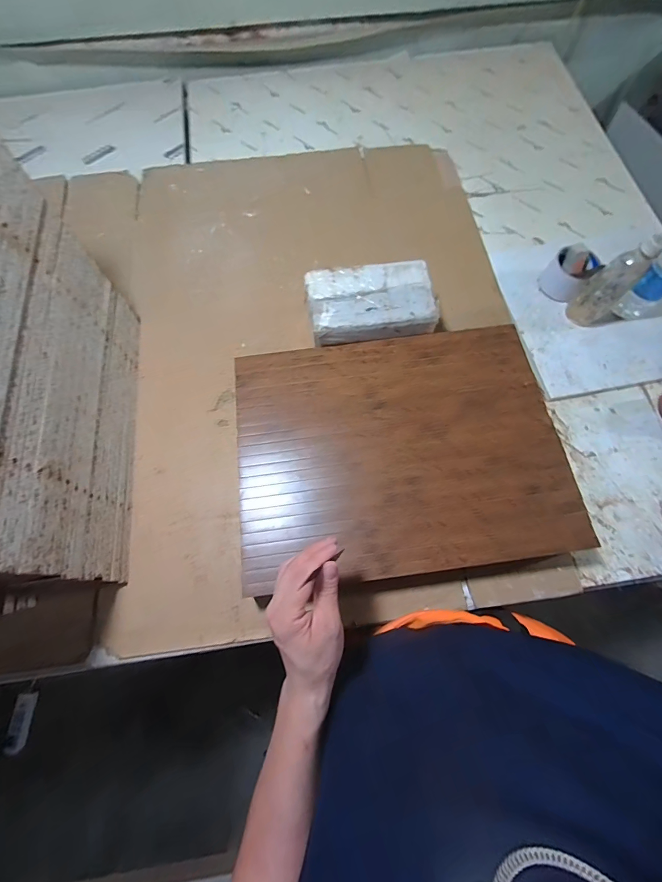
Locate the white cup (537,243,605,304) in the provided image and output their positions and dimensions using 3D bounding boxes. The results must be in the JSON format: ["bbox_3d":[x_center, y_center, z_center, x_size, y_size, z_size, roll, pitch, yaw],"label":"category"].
[{"bbox_3d":[0.446,-0.315,0.668,0.075,0.070,0.076,0,70,0],"label":"white cup"}]

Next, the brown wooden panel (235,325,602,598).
[{"bbox_3d":[0.095,0.001,0.513,0.451,0.017,0.348,-7,70,-3],"label":"brown wooden panel"}]

